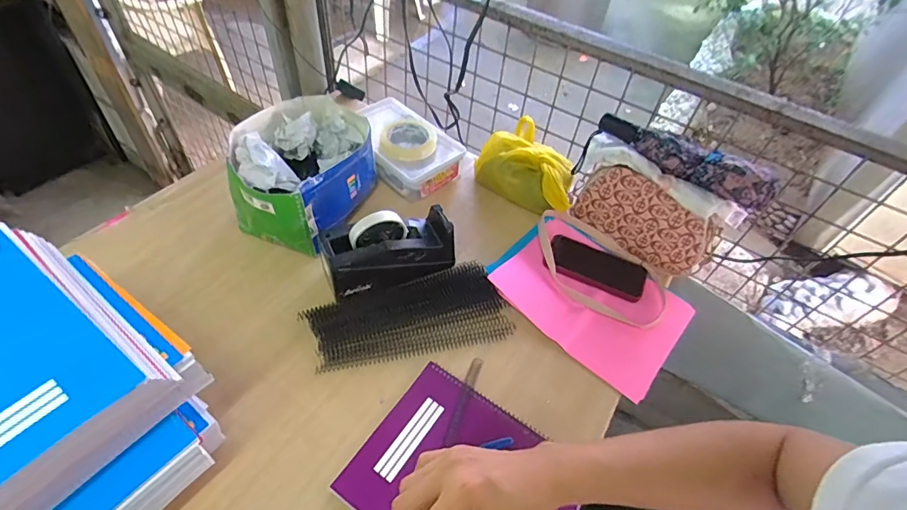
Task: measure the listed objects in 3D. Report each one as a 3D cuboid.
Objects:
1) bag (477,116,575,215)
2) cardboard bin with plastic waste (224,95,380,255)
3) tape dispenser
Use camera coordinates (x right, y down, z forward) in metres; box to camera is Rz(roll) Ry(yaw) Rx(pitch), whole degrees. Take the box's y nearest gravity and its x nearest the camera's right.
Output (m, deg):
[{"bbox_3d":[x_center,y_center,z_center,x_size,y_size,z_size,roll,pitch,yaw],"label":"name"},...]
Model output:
[{"bbox_3d":[0.143,-0.157,0.837,0.198,0.091,0.109,34,55,20],"label":"bag"},{"bbox_3d":[-0.253,-0.137,0.766,0.203,0.129,0.244,26,52,15],"label":"cardboard bin with plastic waste"},{"bbox_3d":[-0.094,-0.004,0.687,0.196,0.104,0.077,-18,55,-20],"label":"tape dispenser"}]

